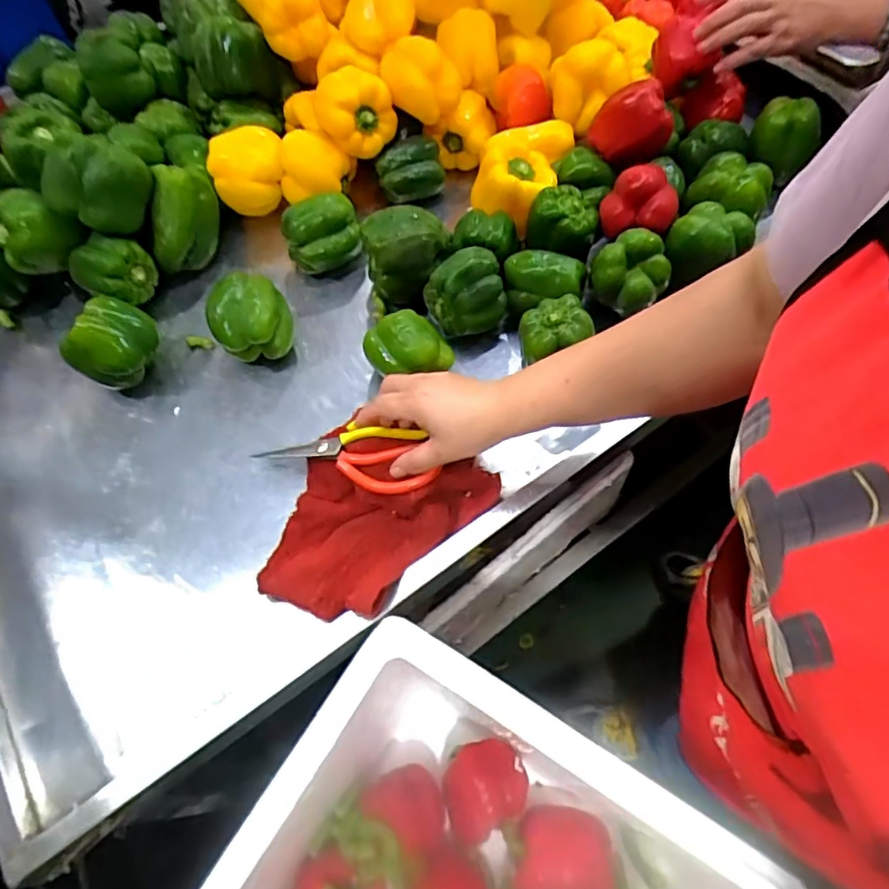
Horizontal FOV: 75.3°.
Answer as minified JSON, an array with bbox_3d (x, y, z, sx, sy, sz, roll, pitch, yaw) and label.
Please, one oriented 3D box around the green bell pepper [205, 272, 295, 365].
[{"bbox_3d":[-0.209,-0.133,0.627,0.083,0.082,0.067,-23,61,-10],"label":"green bell pepper"}]

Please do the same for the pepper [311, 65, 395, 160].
[{"bbox_3d":[-0.110,-0.404,0.699,0.081,0.078,0.078,-1,60,2],"label":"pepper"}]

